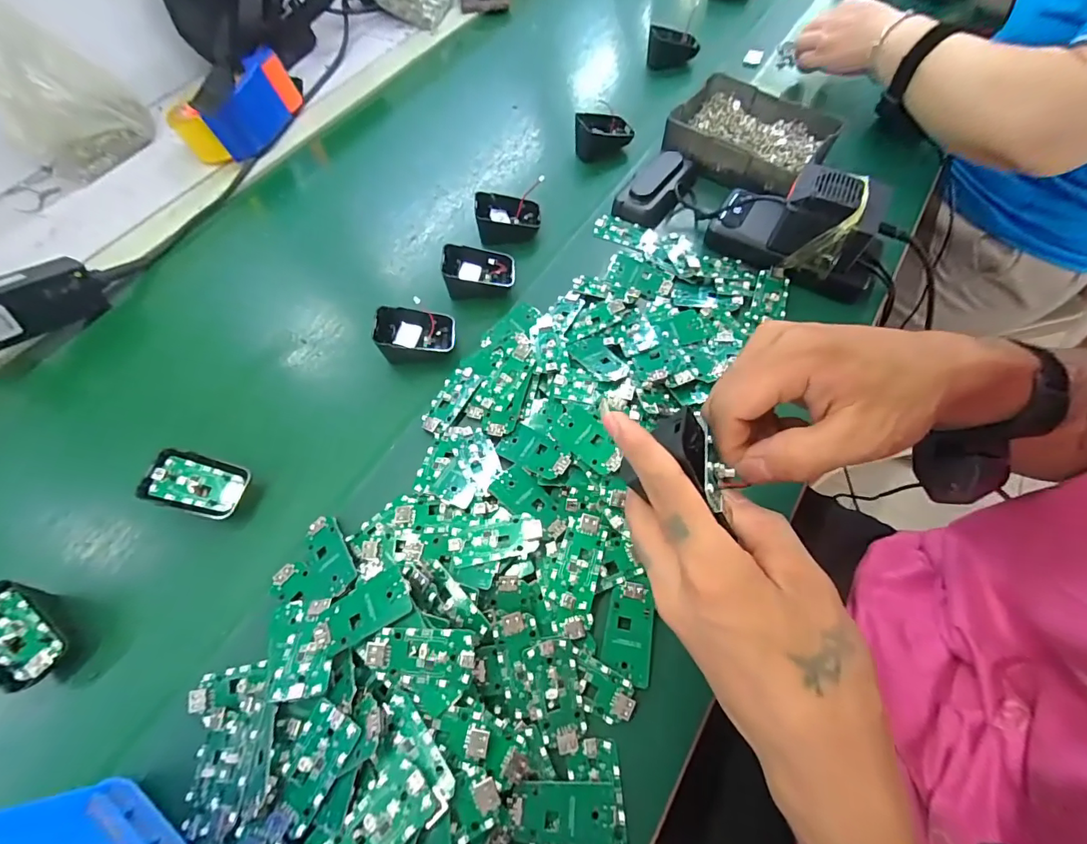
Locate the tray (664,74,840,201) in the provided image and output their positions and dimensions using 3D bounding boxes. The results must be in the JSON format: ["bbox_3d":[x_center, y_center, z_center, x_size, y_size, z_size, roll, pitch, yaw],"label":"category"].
[{"bbox_3d":[0.227,-0.319,0.521,0.162,0.044,0.127,31,69,18],"label":"tray"}]

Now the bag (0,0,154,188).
[{"bbox_3d":[-0.586,-0.400,0.550,0.131,0.164,0.086,-37,66,-15],"label":"bag"}]

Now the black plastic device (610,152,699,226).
[{"bbox_3d":[0.120,-0.253,0.498,0.057,0.026,0.096,26,67,16],"label":"black plastic device"}]

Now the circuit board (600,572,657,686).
[{"bbox_3d":[0.058,0.139,0.312,0.031,0.008,0.063,9,63,8],"label":"circuit board"}]

